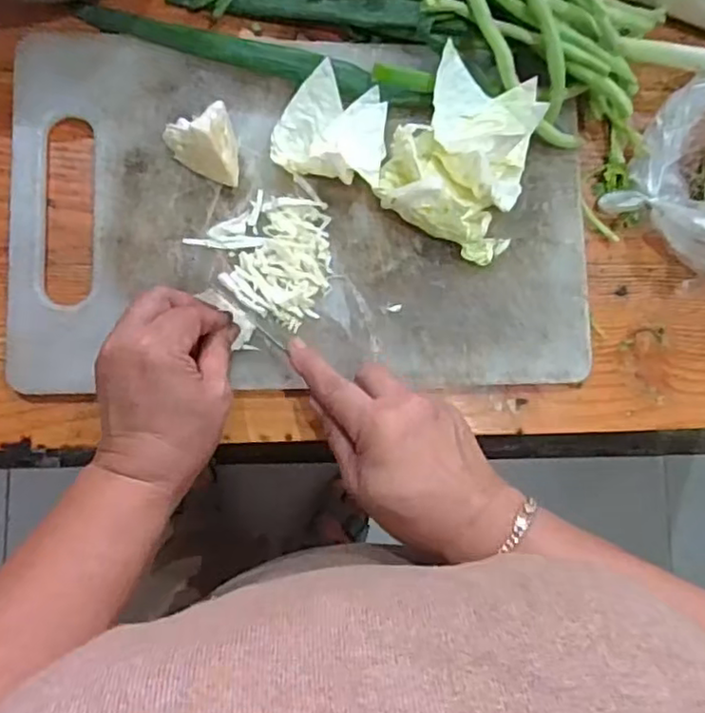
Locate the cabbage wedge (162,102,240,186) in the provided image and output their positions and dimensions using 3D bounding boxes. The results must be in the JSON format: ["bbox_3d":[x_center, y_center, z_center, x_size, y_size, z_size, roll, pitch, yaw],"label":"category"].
[{"bbox_3d":[-0.093,-0.137,0.429,0.043,0.039,0.052,-32,89,-7],"label":"cabbage wedge"}]

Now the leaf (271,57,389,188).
[{"bbox_3d":[-0.014,-0.155,0.440,0.074,0.034,0.070,9,84,-5],"label":"leaf"}]

